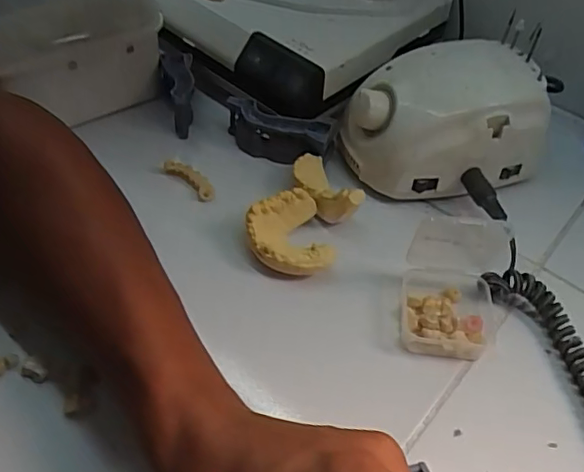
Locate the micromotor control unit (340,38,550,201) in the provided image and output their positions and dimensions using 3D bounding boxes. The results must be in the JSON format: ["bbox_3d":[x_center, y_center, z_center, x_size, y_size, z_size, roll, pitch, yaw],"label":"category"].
[{"bbox_3d":[0.115,-0.091,0.432,0.144,0.077,0.093,-11,51,-13],"label":"micromotor control unit"}]

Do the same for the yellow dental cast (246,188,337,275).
[{"bbox_3d":[-0.002,0.001,0.374,0.050,0.029,0.059,-11,51,-14],"label":"yellow dental cast"}]

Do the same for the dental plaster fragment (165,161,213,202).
[{"bbox_3d":[-0.077,-0.044,0.428,0.050,0.010,0.014,36,56,24],"label":"dental plaster fragment"}]

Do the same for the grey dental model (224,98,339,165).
[{"bbox_3d":[-0.013,-0.079,0.449,0.086,0.037,0.029,16,50,9],"label":"grey dental model"}]

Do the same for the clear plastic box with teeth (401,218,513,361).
[{"bbox_3d":[0.102,0.029,0.351,0.062,0.041,0.087,14,50,8],"label":"clear plastic box with teeth"}]

